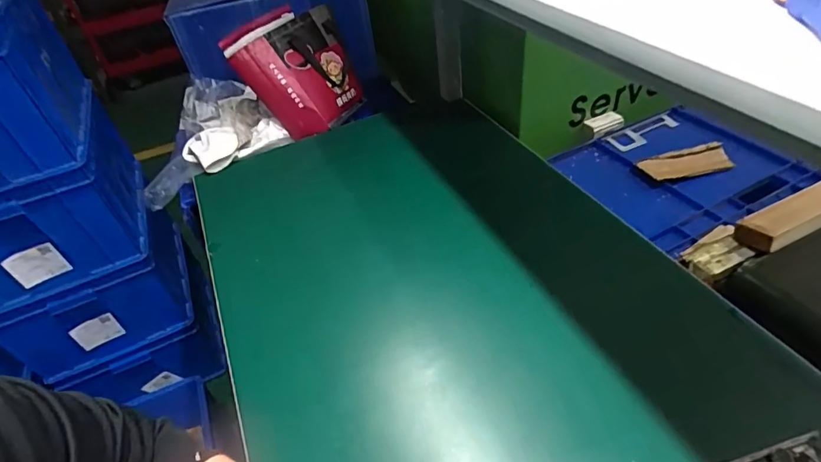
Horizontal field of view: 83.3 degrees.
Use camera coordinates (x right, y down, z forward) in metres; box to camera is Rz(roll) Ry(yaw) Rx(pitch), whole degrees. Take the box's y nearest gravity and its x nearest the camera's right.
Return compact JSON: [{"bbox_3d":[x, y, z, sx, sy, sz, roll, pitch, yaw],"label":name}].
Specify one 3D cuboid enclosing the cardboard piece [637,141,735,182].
[{"bbox_3d":[0.519,-0.129,0.871,0.168,0.022,0.067,-14,42,-7],"label":"cardboard piece"}]

